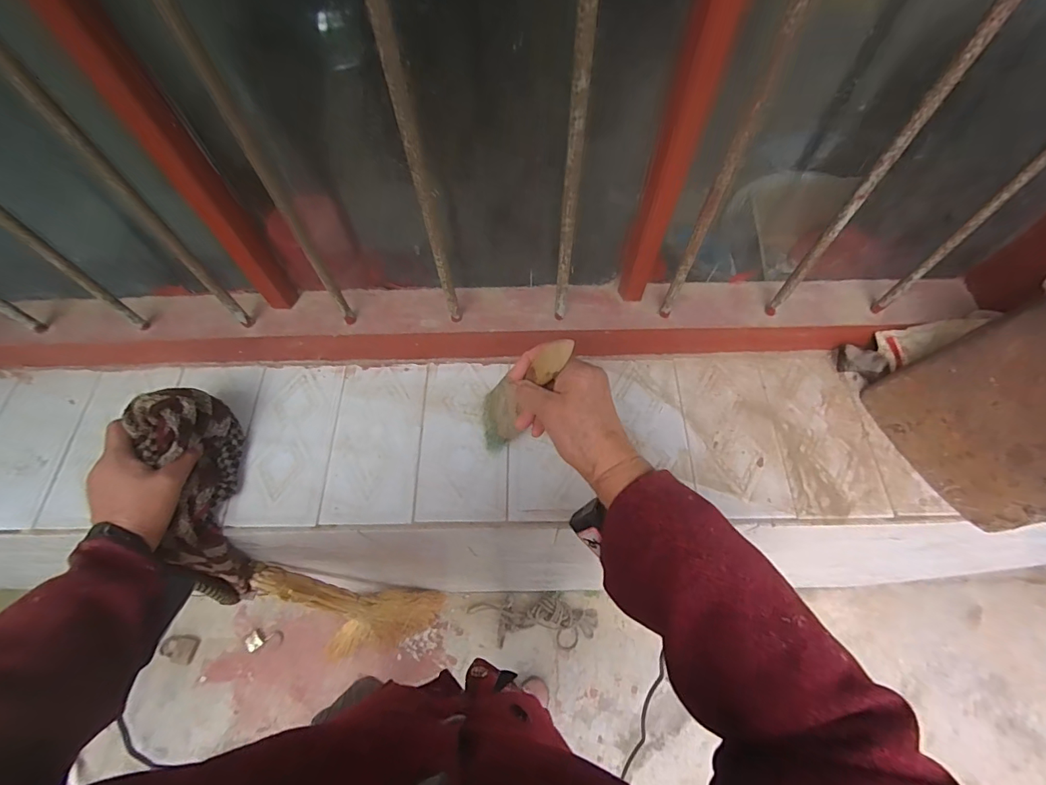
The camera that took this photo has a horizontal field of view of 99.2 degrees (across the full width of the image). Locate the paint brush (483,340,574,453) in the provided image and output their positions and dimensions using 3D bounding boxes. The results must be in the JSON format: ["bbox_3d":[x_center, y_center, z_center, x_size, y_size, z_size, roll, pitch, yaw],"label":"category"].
[{"bbox_3d":[-0.004,0.001,0.414,0.014,0.194,0.053,-1,65,-24],"label":"paint brush"}]

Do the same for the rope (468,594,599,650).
[{"bbox_3d":[0.029,0.650,1.263,0.353,0.027,0.127,1,63,2],"label":"rope"}]

